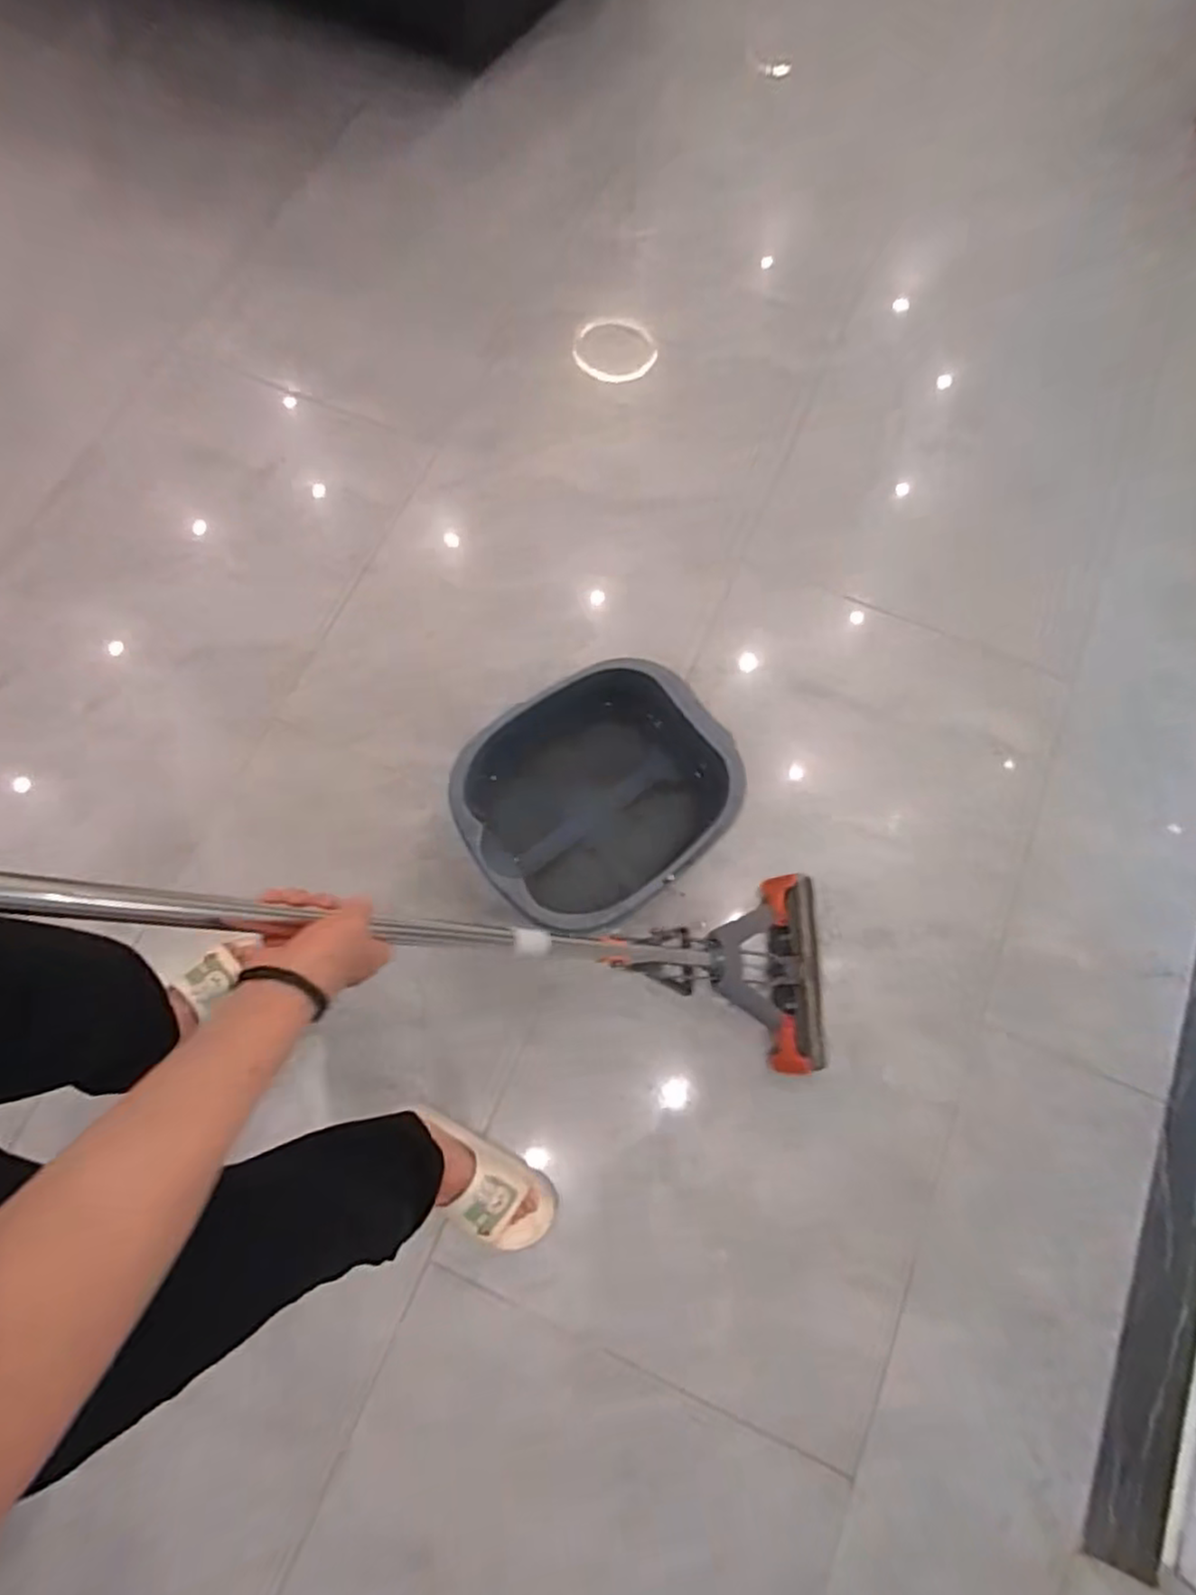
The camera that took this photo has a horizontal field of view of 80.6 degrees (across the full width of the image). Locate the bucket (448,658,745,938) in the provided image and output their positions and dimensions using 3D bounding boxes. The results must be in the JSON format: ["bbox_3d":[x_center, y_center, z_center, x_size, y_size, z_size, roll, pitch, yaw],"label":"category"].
[{"bbox_3d":[-0.006,-0.005,0.993,0.365,0.193,0.329,-36,77,-10],"label":"bucket"}]

